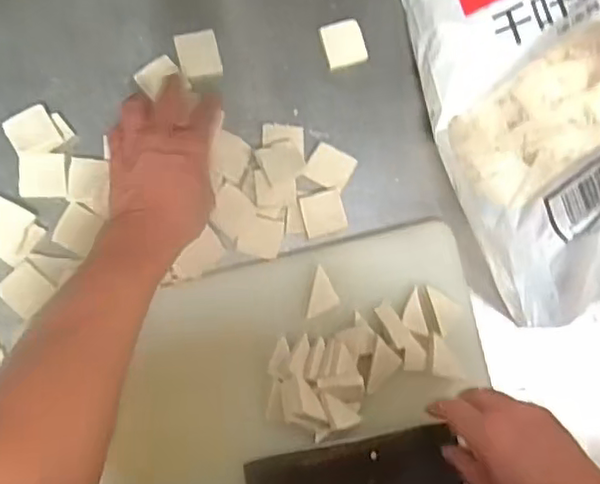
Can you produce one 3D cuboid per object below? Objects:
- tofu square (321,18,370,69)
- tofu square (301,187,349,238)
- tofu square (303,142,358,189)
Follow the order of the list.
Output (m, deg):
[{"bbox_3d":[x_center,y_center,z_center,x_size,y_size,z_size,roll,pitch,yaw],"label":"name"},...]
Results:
[{"bbox_3d":[0.046,-0.205,0.649,0.041,0.006,0.045,-14,88,-8],"label":"tofu square"},{"bbox_3d":[0.023,-0.028,0.634,0.043,0.013,0.041,-15,88,-8],"label":"tofu square"},{"bbox_3d":[0.031,-0.075,0.641,0.043,0.008,0.041,32,83,-4],"label":"tofu square"}]

